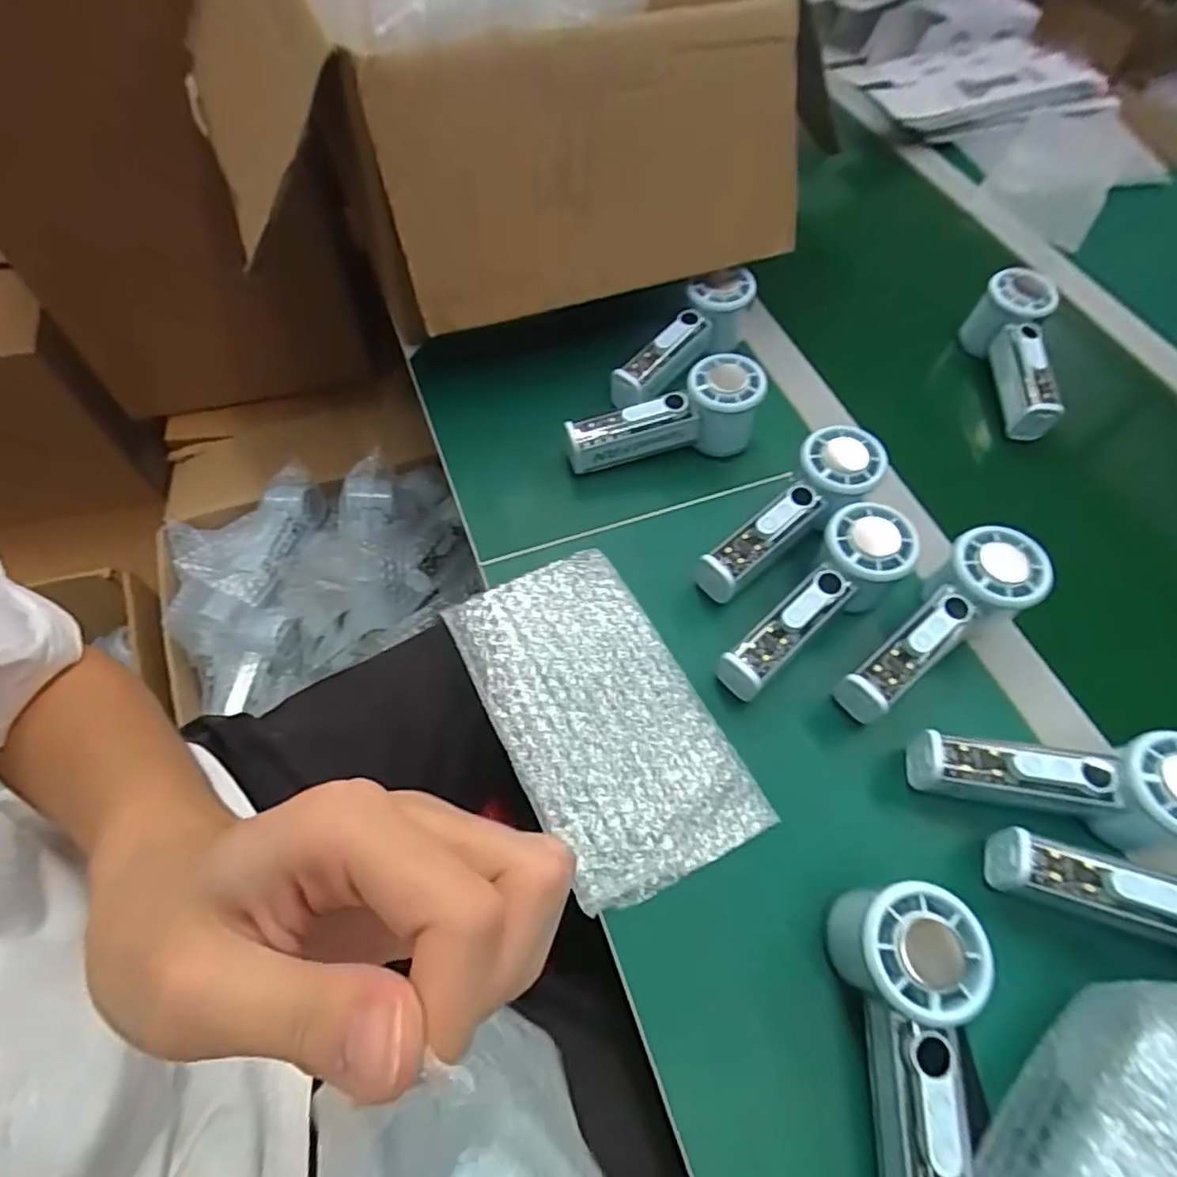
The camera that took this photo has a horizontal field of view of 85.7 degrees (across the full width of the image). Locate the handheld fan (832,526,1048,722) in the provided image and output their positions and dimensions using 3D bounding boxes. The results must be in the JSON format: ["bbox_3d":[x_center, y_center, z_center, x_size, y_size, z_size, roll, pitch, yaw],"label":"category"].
[{"bbox_3d":[0.224,0.025,0.411,0.158,0.051,0.056,-39,68,-6],"label":"handheld fan"}]

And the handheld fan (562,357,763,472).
[{"bbox_3d":[0.060,-0.129,0.497,0.154,0.063,0.051,-18,61,2],"label":"handheld fan"}]

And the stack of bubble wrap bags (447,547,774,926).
[{"bbox_3d":[0.006,0.076,0.399,0.122,0.008,0.213,-24,64,-16],"label":"stack of bubble wrap bags"}]

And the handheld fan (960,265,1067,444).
[{"bbox_3d":[0.371,-0.197,0.550,0.055,0.053,0.145,1,73,-3],"label":"handheld fan"}]

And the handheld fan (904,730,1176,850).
[{"bbox_3d":[0.270,0.111,0.363,0.156,0.057,0.056,3,58,16],"label":"handheld fan"}]

